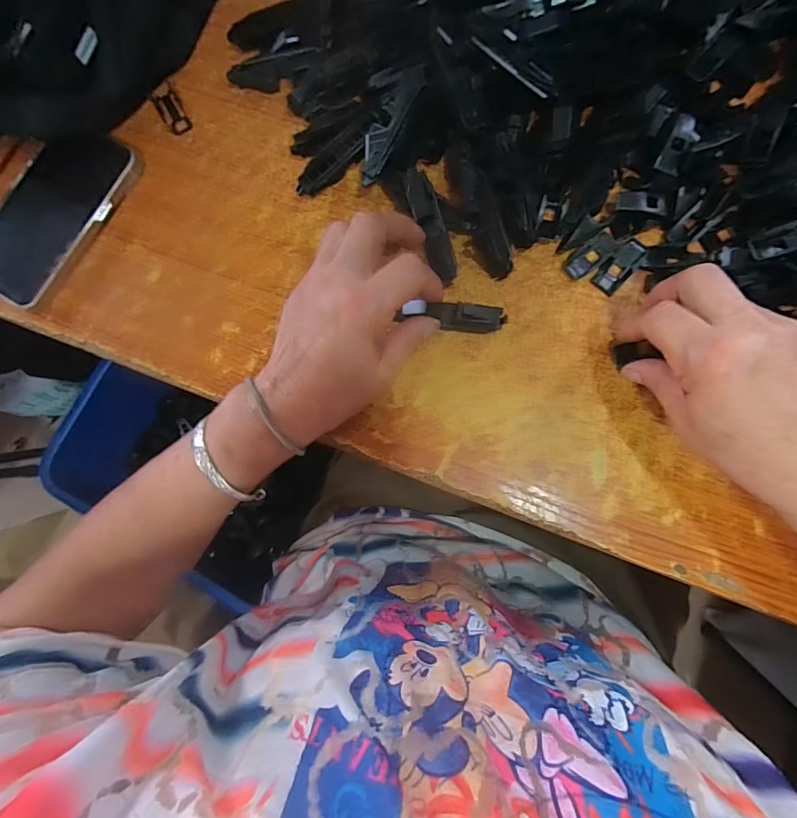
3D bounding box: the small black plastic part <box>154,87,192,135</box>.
[{"bbox_3d":[-0.183,-0.240,0.341,0.017,0.004,0.044,-30,82,-1],"label":"small black plastic part"}]

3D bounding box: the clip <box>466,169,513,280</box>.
[{"bbox_3d":[0.062,-0.128,0.295,0.023,0.012,0.072,-15,98,3],"label":"clip"}]

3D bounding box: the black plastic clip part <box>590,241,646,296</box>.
[{"bbox_3d":[0.158,-0.102,0.301,0.017,0.005,0.042,41,86,8],"label":"black plastic clip part"}]

